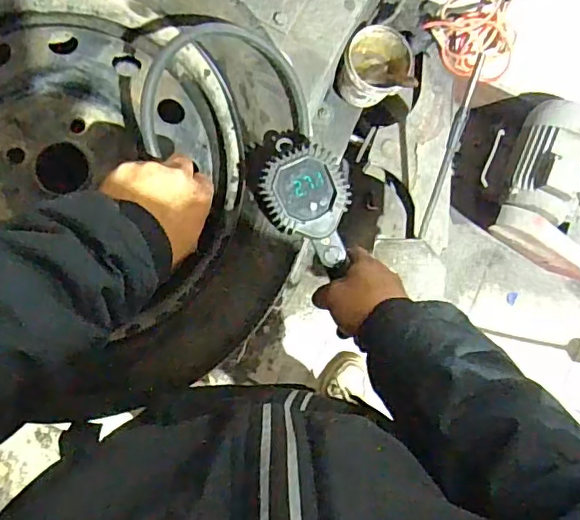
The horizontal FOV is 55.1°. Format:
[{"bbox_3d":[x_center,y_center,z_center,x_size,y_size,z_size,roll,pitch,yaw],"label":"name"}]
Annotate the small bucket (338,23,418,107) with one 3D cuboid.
[{"bbox_3d":[0.169,-0.387,1.093,0.136,0.099,0.143,0,83,-3],"label":"small bucket"}]

